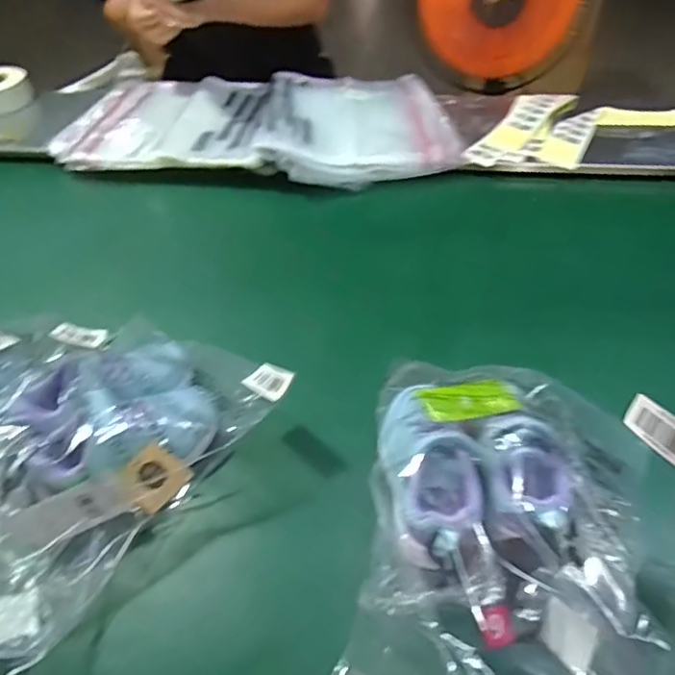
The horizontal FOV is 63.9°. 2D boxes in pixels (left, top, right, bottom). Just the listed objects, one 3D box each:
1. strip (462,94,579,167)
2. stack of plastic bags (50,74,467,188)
[{"bbox_3d":[0.296,-0.333,0.860,0.086,0.027,0.246,24,51,25],"label":"strip"},{"bbox_3d":[-0.119,-0.358,0.893,0.622,0.057,0.309,1,45,4],"label":"stack of plastic bags"}]

